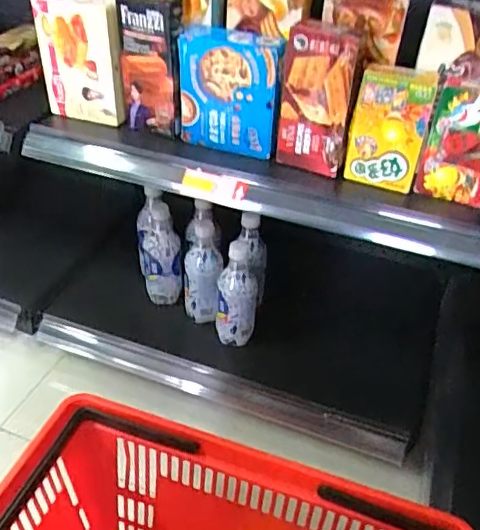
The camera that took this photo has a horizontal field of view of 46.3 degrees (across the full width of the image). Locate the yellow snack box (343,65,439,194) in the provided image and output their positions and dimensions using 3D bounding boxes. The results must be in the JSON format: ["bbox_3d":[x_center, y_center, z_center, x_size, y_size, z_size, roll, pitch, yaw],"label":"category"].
[{"bbox_3d":[0.201,-0.184,0.759,0.095,0.152,0.049,15,40,14],"label":"yellow snack box"}]

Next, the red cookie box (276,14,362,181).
[{"bbox_3d":[0.106,-0.227,0.774,0.096,0.184,0.059,16,40,16],"label":"red cookie box"}]

